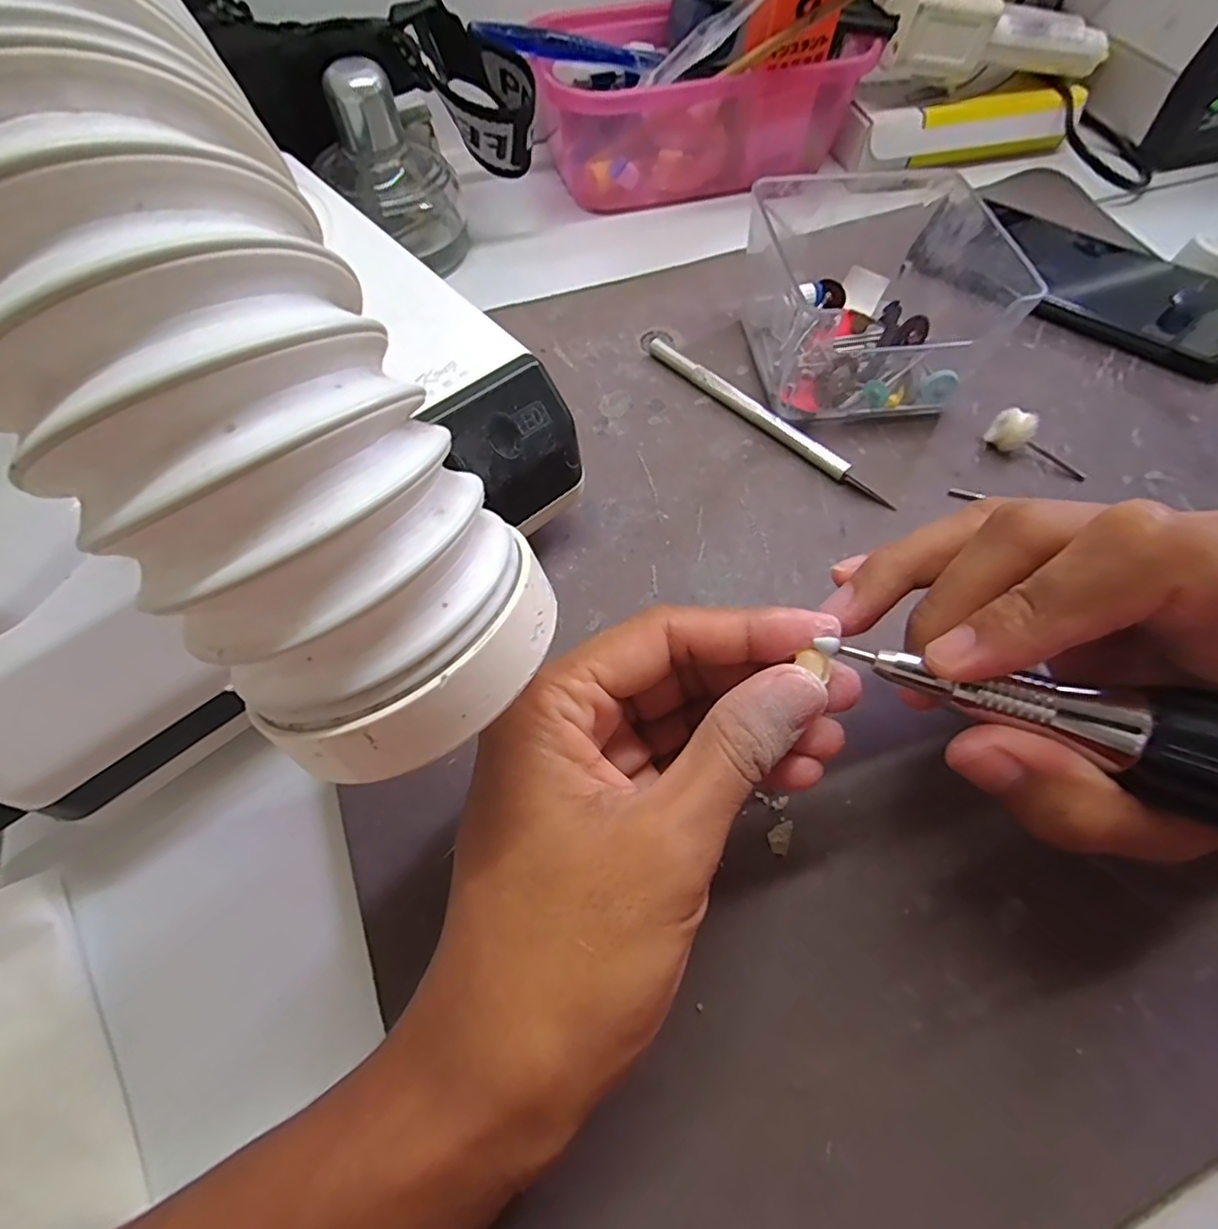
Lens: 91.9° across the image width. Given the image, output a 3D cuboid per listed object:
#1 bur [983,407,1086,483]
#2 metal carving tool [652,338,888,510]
[{"bbox_3d":[0.191,-0.074,0.262,0.044,0.016,0.011,37,66,1],"label":"bur"},{"bbox_3d":[0.070,-0.091,0.272,0.007,0.008,0.136,-40,70,-20],"label":"metal carving tool"}]

